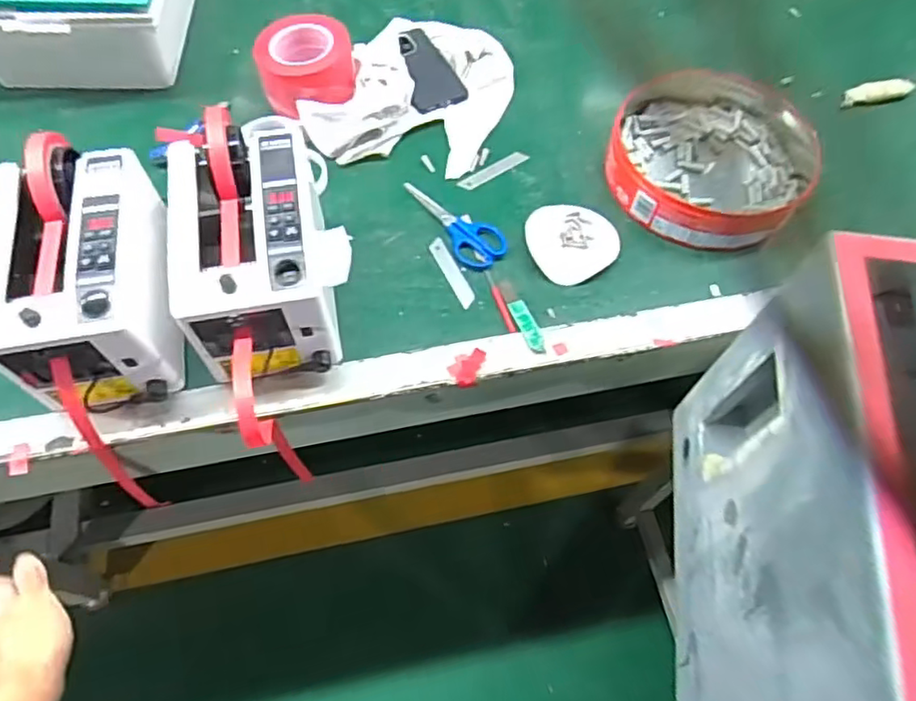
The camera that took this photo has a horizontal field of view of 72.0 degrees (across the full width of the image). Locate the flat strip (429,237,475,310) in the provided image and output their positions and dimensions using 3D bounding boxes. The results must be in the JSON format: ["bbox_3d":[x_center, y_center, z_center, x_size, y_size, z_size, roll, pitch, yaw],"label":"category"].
[{"bbox_3d":[-0.007,-0.093,0.754,0.020,0.004,0.103,-27,66,-5],"label":"flat strip"}]

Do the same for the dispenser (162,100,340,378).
[{"bbox_3d":[-0.210,-0.092,0.667,0.136,0.172,0.251,-10,64,-6],"label":"dispenser"}]

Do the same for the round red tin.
[{"bbox_3d":[0.321,-0.246,0.806,0.241,0.065,0.243,0,63,-1],"label":"round red tin"}]

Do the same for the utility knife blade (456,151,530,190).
[{"bbox_3d":[0.046,-0.236,0.822,0.103,0.004,0.027,-30,59,-14],"label":"utility knife blade"}]

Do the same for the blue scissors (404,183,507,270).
[{"bbox_3d":[-0.005,-0.160,0.781,0.060,0.009,0.156,-39,70,-18],"label":"blue scissors"}]

